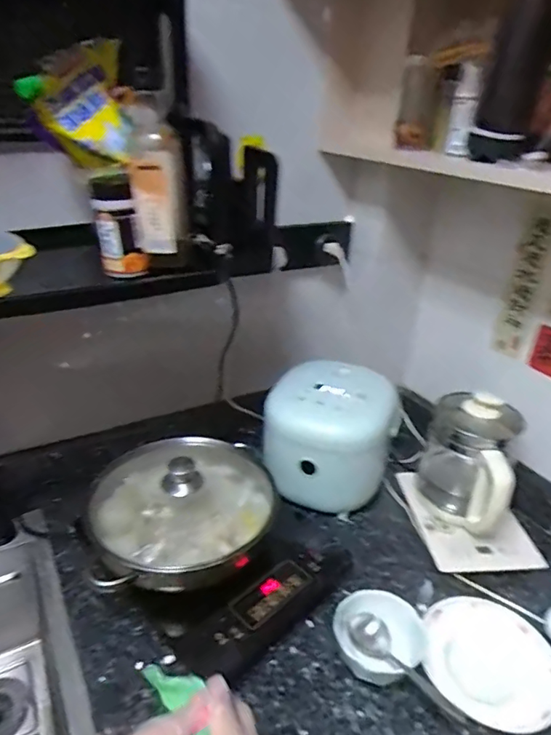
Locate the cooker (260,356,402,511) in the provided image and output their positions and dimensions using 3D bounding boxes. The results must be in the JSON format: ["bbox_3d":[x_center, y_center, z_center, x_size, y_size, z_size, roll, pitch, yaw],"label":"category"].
[{"bbox_3d":[0.104,0.112,0.914,0.198,0.174,0.250,13,30,17],"label":"cooker"}]

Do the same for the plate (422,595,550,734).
[{"bbox_3d":[0.276,0.378,0.662,0.159,0.032,0.161,3,28,-2],"label":"plate"}]

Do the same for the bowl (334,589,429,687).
[{"bbox_3d":[0.129,0.351,0.663,0.107,0.066,0.116,3,28,-2],"label":"bowl"}]

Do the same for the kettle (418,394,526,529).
[{"bbox_3d":[0.307,0.158,0.826,0.133,0.195,0.153,16,31,21],"label":"kettle"}]

